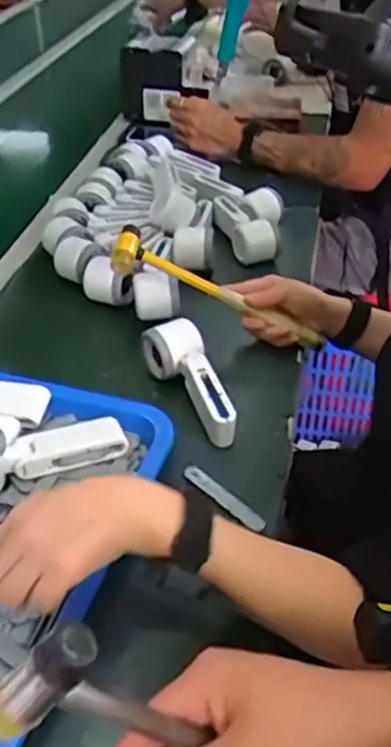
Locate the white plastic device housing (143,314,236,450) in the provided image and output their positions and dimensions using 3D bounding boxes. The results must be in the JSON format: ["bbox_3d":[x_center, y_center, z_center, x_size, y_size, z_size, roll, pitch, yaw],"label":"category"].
[{"bbox_3d":[-0.006,0.007,0.696,0.058,0.052,0.150,-14,41,-14],"label":"white plastic device housing"}]

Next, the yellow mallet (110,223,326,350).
[{"bbox_3d":[0.029,-0.085,0.741,0.251,0.030,0.059,25,39,-10],"label":"yellow mallet"}]

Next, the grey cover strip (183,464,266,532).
[{"bbox_3d":[0.024,0.111,0.616,0.015,0.004,0.092,-32,48,-31],"label":"grey cover strip"}]

